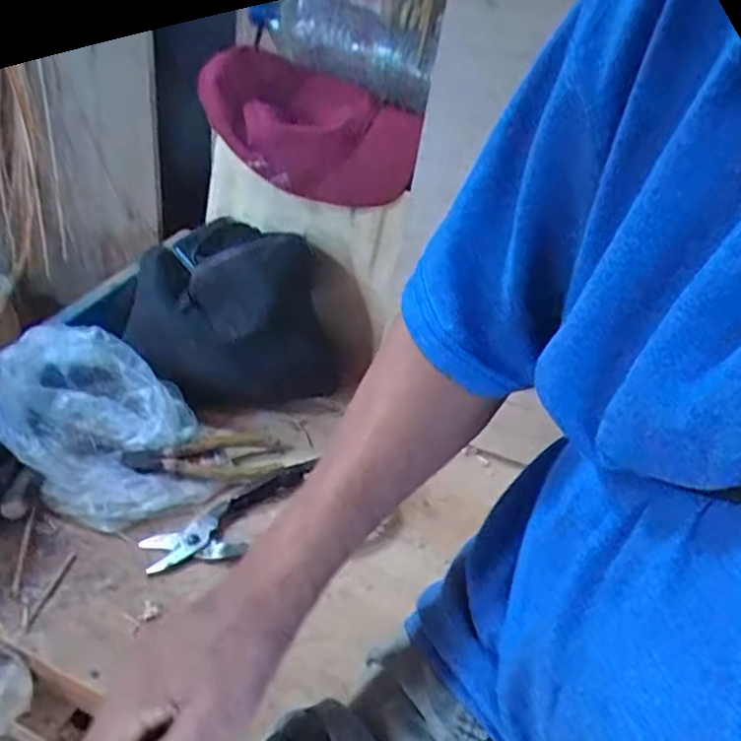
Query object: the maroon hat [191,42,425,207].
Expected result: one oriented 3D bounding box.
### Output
[{"bbox_3d":[-0.071,-0.273,0.761,0.252,0.123,0.211,10,41,7],"label":"maroon hat"}]

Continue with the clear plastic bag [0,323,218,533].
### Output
[{"bbox_3d":[-0.247,0.047,0.614,0.196,0.097,0.144,29,47,26],"label":"clear plastic bag"}]

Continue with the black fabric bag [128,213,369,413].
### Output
[{"bbox_3d":[-0.140,-0.073,0.744,0.255,0.152,0.183,-14,44,-20],"label":"black fabric bag"}]

